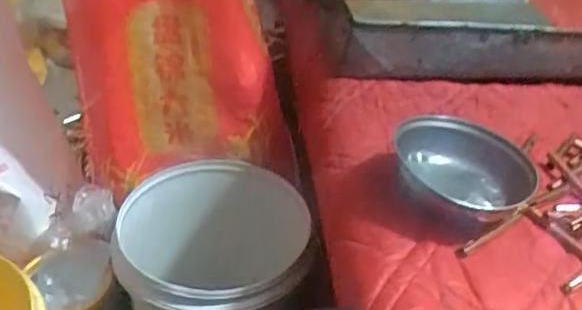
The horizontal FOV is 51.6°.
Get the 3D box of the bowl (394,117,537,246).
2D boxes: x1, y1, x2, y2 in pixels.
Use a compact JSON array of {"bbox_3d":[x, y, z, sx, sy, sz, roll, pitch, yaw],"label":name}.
[{"bbox_3d":[0.167,0.021,0.594,0.120,0.054,0.144,6,36,2],"label":"bowl"}]

